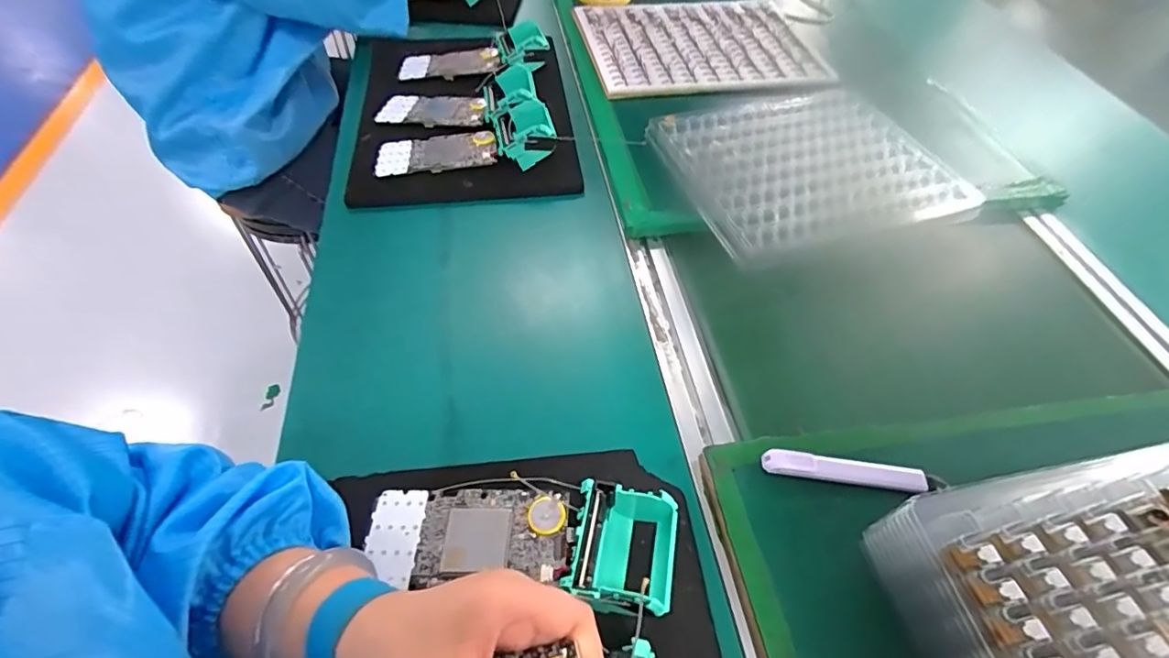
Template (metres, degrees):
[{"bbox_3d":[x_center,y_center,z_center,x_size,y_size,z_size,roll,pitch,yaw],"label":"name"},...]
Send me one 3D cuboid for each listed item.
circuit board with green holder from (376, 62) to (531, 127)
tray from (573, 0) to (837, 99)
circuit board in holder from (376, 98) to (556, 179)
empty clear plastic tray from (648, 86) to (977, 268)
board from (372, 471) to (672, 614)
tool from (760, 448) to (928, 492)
[{"bbox_3d":[-0.147,-0.275,0.646,0.193,0.034,0.083,-3,50,16],"label":"circuit board with green holder"},{"bbox_3d":[0.164,-0.417,0.769,0.318,0.009,0.273,-8,52,-5],"label":"tray"},{"bbox_3d":[-0.132,-0.209,0.588,0.191,0.046,0.072,-8,52,-6],"label":"circuit board in holder"},{"bbox_3d":[0.239,-0.192,0.592,0.297,0.013,0.238,-14,53,-11],"label":"empty clear plastic tray"},{"bbox_3d":[-0.042,0.130,0.343,0.192,0.045,0.078,6,52,6],"label":"board"},{"bbox_3d":[0.179,0.098,0.371,0.108,0.014,0.016,6,52,5],"label":"tool"}]

